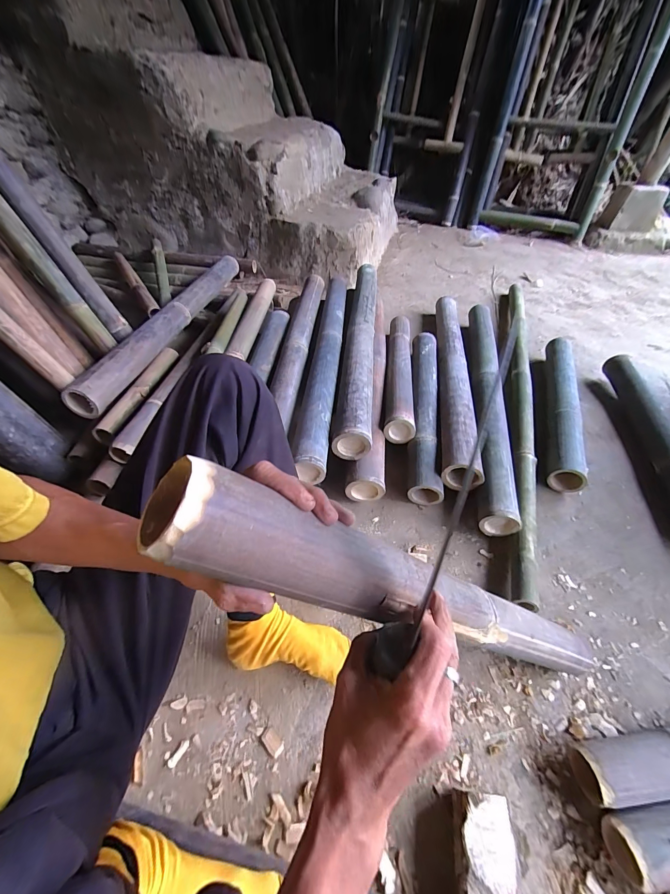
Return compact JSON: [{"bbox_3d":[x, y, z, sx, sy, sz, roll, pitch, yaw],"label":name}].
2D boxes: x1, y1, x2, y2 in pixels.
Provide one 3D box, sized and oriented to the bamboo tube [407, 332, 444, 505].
[{"bbox_3d":[0.231,-0.113,0.888,0.073,0.071,0.568,6,48,6],"label":"bamboo tube"}]

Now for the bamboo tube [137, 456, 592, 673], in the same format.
[{"bbox_3d":[0.113,0.154,0.332,0.055,0.565,0.057,-35,40,33],"label":"bamboo tube"}]

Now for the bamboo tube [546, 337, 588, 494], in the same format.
[{"bbox_3d":[0.591,-0.107,0.895,0.079,0.081,0.514,16,50,14],"label":"bamboo tube"}]

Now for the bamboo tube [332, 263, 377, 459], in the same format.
[{"bbox_3d":[0.076,-0.319,0.982,0.085,0.072,0.846,4,48,4],"label":"bamboo tube"}]

